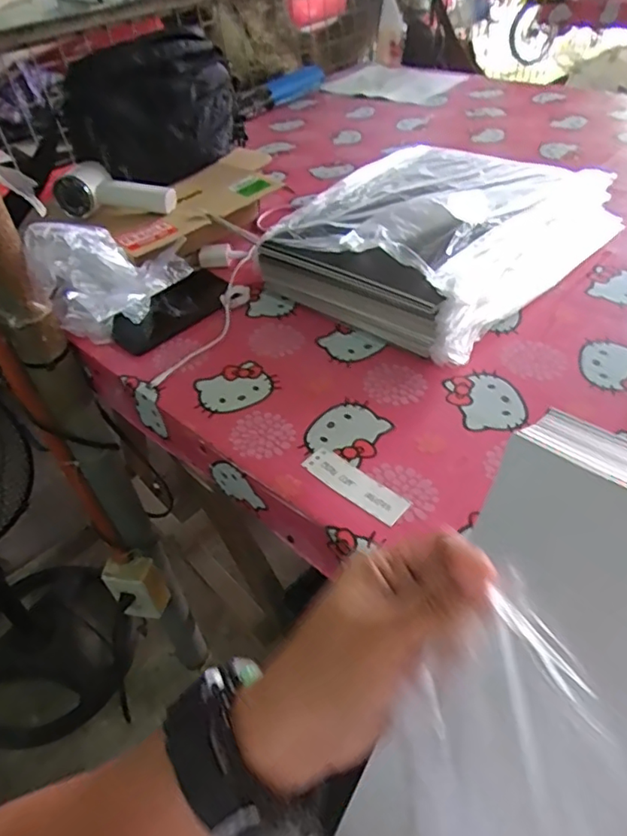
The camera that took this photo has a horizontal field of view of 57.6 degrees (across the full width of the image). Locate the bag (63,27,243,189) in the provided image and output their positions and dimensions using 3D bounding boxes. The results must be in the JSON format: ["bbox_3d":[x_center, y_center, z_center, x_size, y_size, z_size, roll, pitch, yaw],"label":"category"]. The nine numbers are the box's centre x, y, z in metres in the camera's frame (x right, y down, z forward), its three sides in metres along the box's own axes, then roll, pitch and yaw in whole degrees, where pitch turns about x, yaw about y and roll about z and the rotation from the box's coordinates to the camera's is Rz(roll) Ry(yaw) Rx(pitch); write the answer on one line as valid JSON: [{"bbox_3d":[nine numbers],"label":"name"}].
[{"bbox_3d":[-0.215,-0.448,0.841,0.285,0.185,0.072,-33,49,-24],"label":"bag"}]

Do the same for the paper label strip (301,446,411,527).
[{"bbox_3d":[0.038,0.058,0.514,0.031,0.007,0.108,-37,51,-28],"label":"paper label strip"}]

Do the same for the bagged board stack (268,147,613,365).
[{"bbox_3d":[0.171,-0.251,0.733,0.312,0.111,0.384,28,54,30],"label":"bagged board stack"}]

